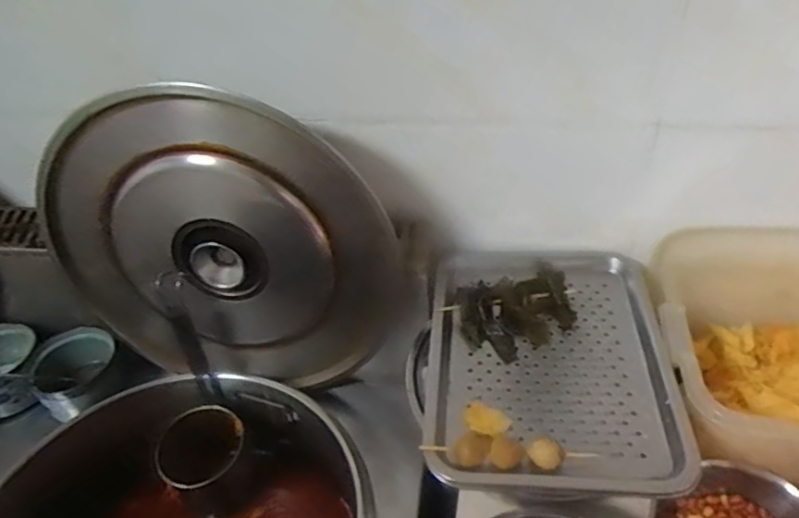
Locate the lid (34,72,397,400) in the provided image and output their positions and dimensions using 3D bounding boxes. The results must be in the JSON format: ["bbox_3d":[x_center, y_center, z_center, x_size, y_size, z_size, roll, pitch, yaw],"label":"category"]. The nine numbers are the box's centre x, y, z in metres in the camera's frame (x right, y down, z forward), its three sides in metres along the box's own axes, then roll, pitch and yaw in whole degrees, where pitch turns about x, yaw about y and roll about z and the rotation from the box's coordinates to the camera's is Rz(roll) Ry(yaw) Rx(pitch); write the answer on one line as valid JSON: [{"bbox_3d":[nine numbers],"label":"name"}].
[{"bbox_3d":[-0.229,-0.008,0.840,0.474,0.459,0.164,8,41,4],"label":"lid"}]

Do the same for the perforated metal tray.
[{"bbox_3d":[0.173,0.102,0.716,0.261,0.034,0.362,2,40,8],"label":"perforated metal tray"}]

